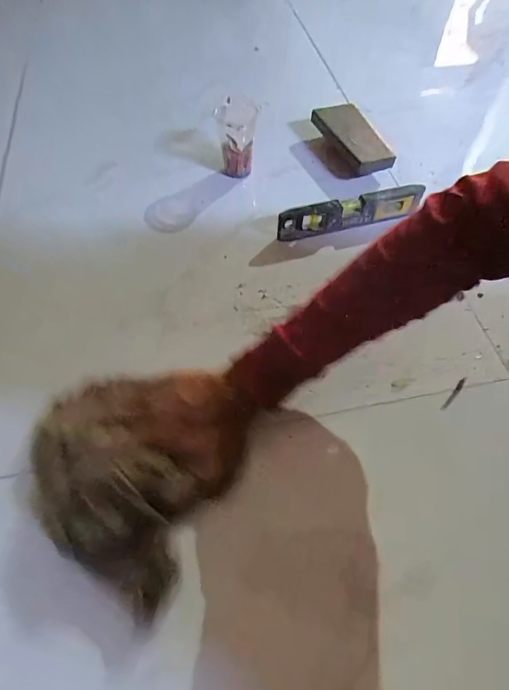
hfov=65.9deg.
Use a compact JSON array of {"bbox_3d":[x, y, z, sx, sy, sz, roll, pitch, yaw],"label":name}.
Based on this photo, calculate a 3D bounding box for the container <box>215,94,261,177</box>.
[{"bbox_3d":[-0.028,-0.305,0.594,0.063,0.093,0.062,-2,60,0],"label":"container"}]

